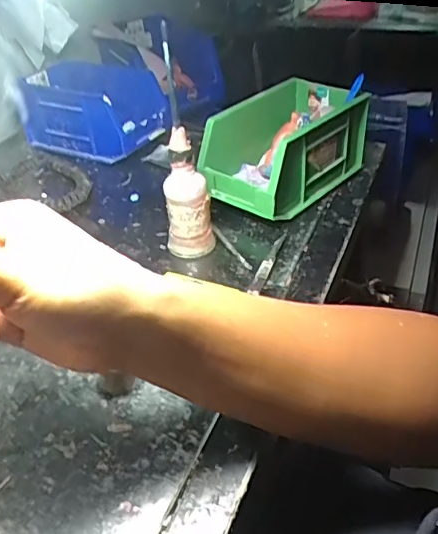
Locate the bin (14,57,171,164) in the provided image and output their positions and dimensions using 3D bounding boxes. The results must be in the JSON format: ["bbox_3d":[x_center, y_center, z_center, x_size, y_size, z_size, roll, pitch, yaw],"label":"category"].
[{"bbox_3d":[-0.160,-0.195,0.706,0.174,0.086,0.094,17,42,25],"label":"bin"}]

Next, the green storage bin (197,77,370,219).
[{"bbox_3d":[0.068,-0.127,0.598,0.105,0.095,0.166,28,47,34],"label":"green storage bin"}]

